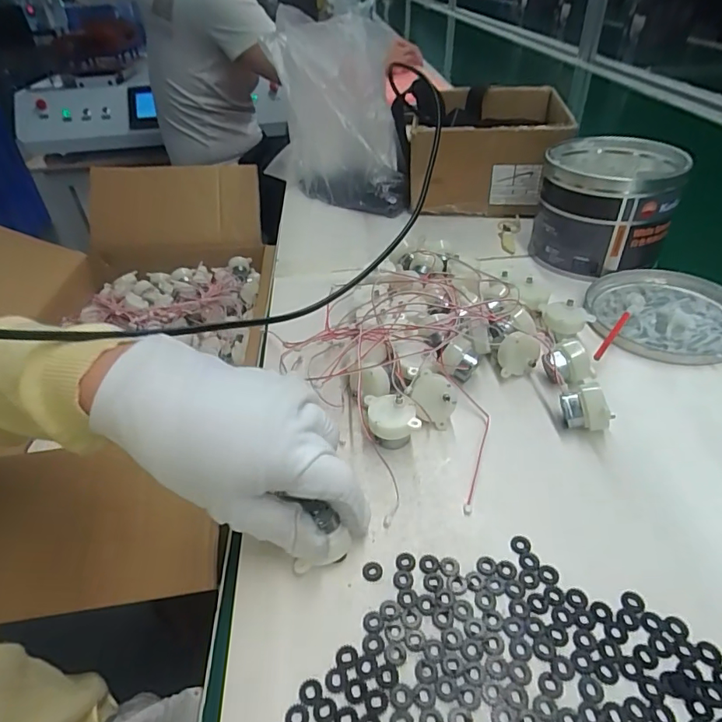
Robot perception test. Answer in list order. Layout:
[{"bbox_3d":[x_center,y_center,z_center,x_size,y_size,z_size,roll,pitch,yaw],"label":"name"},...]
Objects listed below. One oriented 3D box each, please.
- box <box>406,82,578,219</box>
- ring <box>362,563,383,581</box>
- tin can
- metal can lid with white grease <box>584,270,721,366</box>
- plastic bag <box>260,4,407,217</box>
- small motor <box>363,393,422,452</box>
[{"bbox_3d":[0.166,-0.281,0.654,0.186,0.110,0.205,8,40,12],"label":"box"},{"bbox_3d":[0.006,0.114,0.266,0.011,0.004,0.010,-2,39,1],"label":"ring"},{"bbox_3d":[0.247,-0.160,0.503,0.126,0.106,0.131,16,43,21],"label":"tin can"},{"bbox_3d":[0.272,-0.044,0.432,0.127,0.013,0.131,-2,39,1],"label":"metal can lid with white grease"},{"bbox_3d":[-0.043,-0.349,0.684,0.247,0.264,0.068,14,23,32],"label":"plastic bag"},{"bbox_3d":[0.021,0.042,0.334,0.033,0.028,0.030,-3,39,0],"label":"small motor"}]

